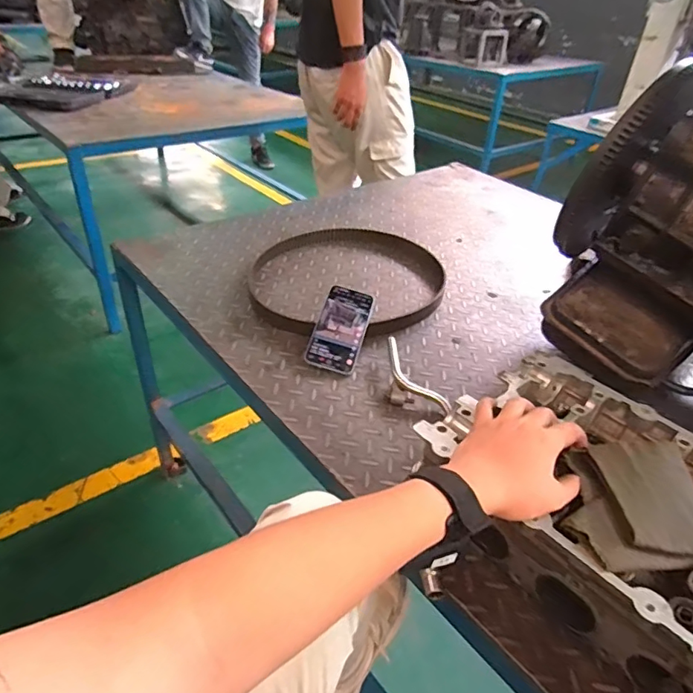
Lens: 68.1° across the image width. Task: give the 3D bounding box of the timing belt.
[{"bbox_3d":[0.006,-0.142,1.016,0.397,0.038,0.395,-5,38,-11],"label":"timing belt"}]

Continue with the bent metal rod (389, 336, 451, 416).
[{"bbox_3d":[0.101,0.049,0.772,0.047,0.012,0.144,-32,71,-38],"label":"bent metal rod"}]

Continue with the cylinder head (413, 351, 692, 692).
[{"bbox_3d":[0.301,0.191,0.464,0.226,0.127,0.425,-26,46,-33],"label":"cylinder head"}]

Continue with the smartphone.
[{"bbox_3d":[-0.009,-0.030,0.829,0.078,0.011,0.159,19,59,2],"label":"smartphone"}]

